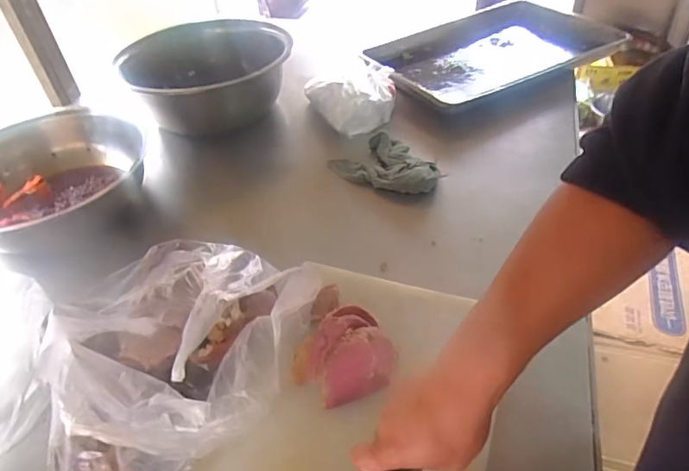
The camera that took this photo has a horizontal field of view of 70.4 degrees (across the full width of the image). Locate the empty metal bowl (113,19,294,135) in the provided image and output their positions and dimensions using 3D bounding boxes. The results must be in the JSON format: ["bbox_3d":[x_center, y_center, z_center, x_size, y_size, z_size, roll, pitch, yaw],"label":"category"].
[{"bbox_3d":[-0.308,-0.384,1.174,0.372,0.141,0.373,-3,44,3],"label":"empty metal bowl"}]

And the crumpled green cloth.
[{"bbox_3d":[0.084,-0.132,0.939,0.144,0.038,0.204,-30,49,-23],"label":"crumpled green cloth"}]

